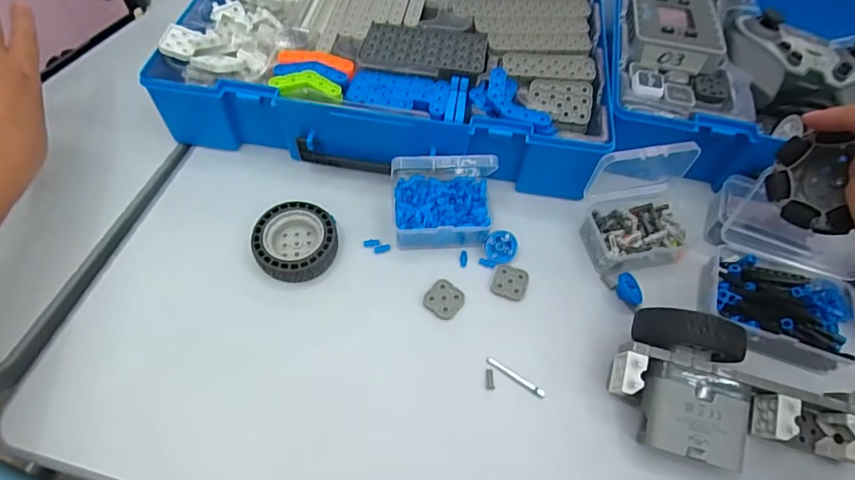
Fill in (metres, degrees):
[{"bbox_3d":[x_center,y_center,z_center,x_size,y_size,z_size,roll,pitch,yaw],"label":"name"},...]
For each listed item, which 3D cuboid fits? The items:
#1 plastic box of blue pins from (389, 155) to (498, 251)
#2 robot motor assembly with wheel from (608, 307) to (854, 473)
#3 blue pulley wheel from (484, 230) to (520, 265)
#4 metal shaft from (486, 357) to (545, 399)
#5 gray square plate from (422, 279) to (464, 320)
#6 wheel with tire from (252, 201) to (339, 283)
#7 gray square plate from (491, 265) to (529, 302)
[{"bbox_3d":[0.011,-0.035,0.362,0.074,0.069,0.056,-5,58,-5],"label":"plastic box of blue pins"},{"bbox_3d":[0.192,0.095,0.294,0.144,0.061,0.074,8,57,3],"label":"robot motor assembly with wheel"},{"bbox_3d":[0.056,0.006,0.372,0.025,0.004,0.025,0,90,-1],"label":"blue pulley wheel"},{"bbox_3d":[0.059,0.091,0.324,0.043,0.004,0.005,32,62,17],"label":"metal shaft"},{"bbox_3d":[0.012,0.043,0.352,0.025,0.004,0.026,31,62,17],"label":"gray square plate"},{"bbox_3d":[-0.097,0.002,0.363,0.058,0.019,0.061,1,57,-1],"label":"wheel with tire"},{"bbox_3d":[0.061,0.031,0.360,0.026,0.004,0.026,15,58,7],"label":"gray square plate"}]

